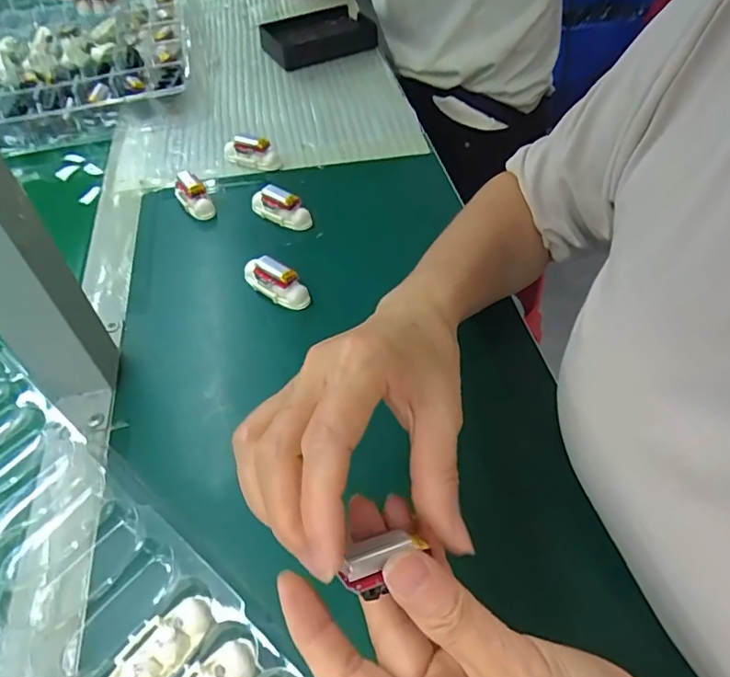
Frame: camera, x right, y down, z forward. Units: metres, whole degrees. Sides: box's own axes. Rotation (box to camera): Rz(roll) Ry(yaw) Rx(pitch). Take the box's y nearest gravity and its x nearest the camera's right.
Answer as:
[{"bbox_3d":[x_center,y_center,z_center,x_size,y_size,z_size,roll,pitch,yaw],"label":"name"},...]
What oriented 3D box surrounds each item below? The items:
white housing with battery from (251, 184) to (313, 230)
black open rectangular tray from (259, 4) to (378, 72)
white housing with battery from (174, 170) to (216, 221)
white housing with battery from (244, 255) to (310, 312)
[{"bbox_3d":[-0.078,-0.120,0.473,0.058,0.030,0.020,25,55,21],"label":"white housing with battery"},{"bbox_3d":[-0.063,-0.406,0.710,0.151,0.035,0.092,-29,55,-21],"label":"black open rectangular tray"},{"bbox_3d":[-0.159,-0.132,0.487,0.024,0.031,0.041,-27,54,-20],"label":"white housing with battery"},{"bbox_3d":[-0.072,-0.046,0.409,0.062,0.030,0.017,26,55,22],"label":"white housing with battery"}]

